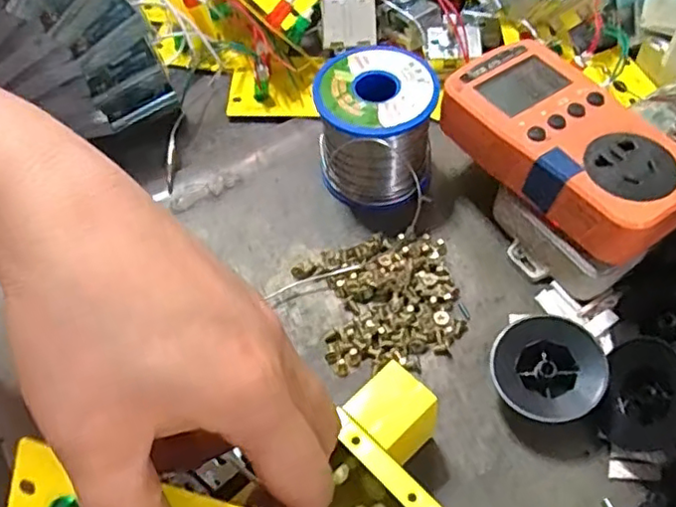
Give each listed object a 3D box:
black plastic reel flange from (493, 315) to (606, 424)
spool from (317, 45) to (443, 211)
[{"bbox_3d":[0.095,0.055,0.287,0.047,0.027,0.046,-1,57,1],"label":"black plastic reel flange"},{"bbox_3d":[0.021,-0.070,0.349,0.061,0.063,0.060,-2,57,1],"label":"spool"}]

